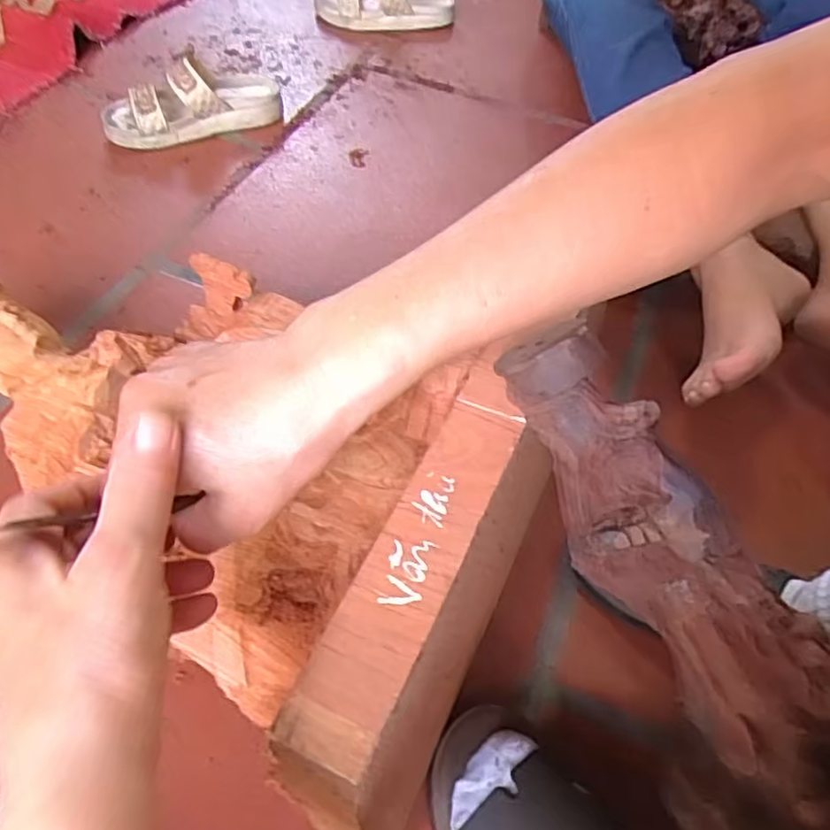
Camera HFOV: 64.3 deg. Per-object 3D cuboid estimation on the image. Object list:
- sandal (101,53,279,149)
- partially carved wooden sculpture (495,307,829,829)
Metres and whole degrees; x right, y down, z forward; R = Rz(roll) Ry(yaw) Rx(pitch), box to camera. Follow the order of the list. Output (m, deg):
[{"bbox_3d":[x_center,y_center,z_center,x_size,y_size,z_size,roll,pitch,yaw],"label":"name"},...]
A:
[{"bbox_3d":[-0.282,-0.402,0.839,0.225,0.074,0.079,-23,59,-18],"label":"sandal"},{"bbox_3d":[0.150,0.110,0.329,0.118,0.129,0.347,-34,90,-24],"label":"partially carved wooden sculpture"}]

